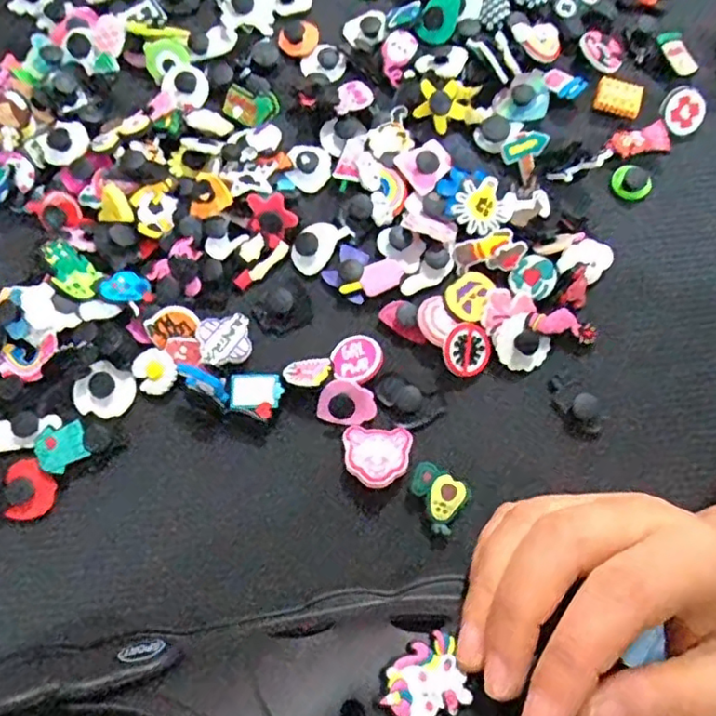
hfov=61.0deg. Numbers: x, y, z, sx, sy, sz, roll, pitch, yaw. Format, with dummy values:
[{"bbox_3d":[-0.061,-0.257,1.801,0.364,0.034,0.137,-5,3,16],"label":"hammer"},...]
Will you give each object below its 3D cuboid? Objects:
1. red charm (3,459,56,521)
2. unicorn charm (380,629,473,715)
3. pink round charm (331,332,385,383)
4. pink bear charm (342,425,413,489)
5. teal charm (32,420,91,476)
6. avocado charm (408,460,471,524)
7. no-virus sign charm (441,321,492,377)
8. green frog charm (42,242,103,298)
[{"bbox_3d":[-0.144,0.057,0.268,0.021,0.004,0.026,-10,74,-3],"label":"red charm"},{"bbox_3d":[0.020,0.097,0.184,0.025,0.004,0.021,-6,59,-17],"label":"unicorn charm"},{"bbox_3d":[-0.001,0.000,0.278,0.024,0.004,0.024,-9,55,13],"label":"pink round charm"},{"bbox_3d":[0.008,0.043,0.265,0.029,0.004,0.029,2,50,-2],"label":"pink bear charm"},{"bbox_3d":[-0.131,0.040,0.270,0.022,0.006,0.021,-23,75,-6],"label":"teal charm"},{"bbox_3d":[0.034,0.057,0.262,0.024,0.007,0.020,34,77,9],"label":"avocado charm"},{"bbox_3d":[0.050,-0.003,0.278,0.022,0.004,0.024,1,87,-16],"label":"no-virus sign charm"},{"bbox_3d":[-0.131,-0.040,0.280,0.028,0.005,0.021,48,46,-5],"label":"green frog charm"}]

